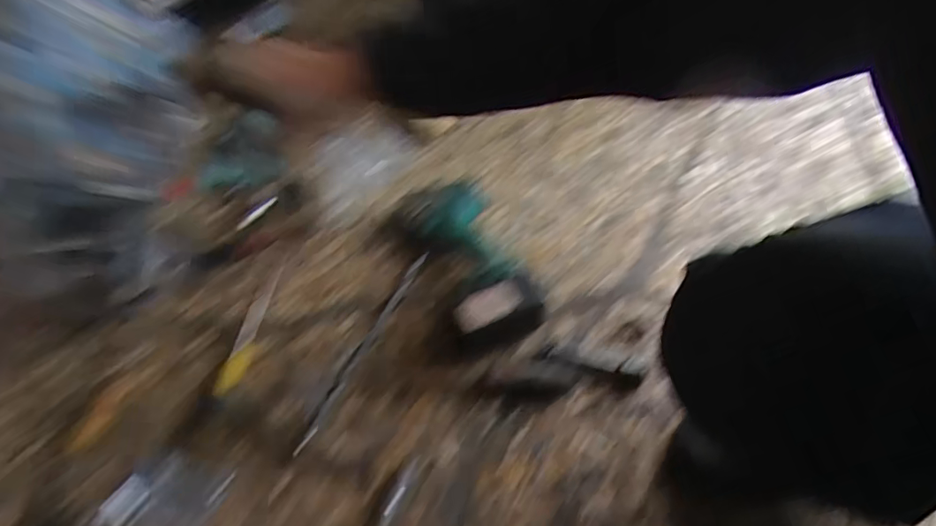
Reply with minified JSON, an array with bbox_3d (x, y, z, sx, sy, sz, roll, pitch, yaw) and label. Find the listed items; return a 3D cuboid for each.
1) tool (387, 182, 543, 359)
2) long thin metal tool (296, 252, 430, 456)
[{"bbox_3d":[-0.004,-0.008,0.676,0.142,0.074,0.244,-21,58,-11],"label":"tool"},{"bbox_3d":[-0.127,0.102,0.642,0.015,0.011,0.289,21,60,15],"label":"long thin metal tool"}]

